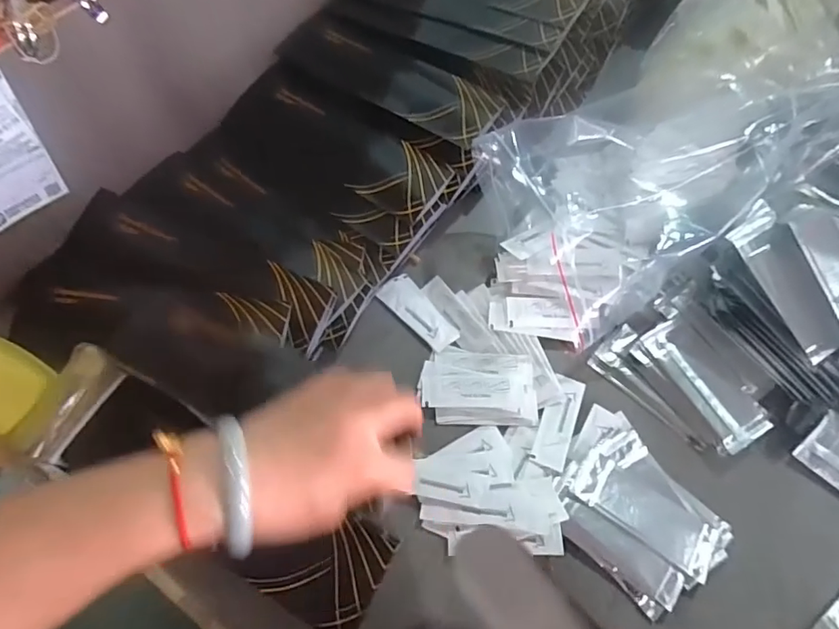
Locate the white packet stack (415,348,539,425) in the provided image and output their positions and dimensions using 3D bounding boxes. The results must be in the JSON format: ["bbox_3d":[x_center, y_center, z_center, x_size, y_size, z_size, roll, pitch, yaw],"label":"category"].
[{"bbox_3d":[0.056,0.067,0.484,0.105,0.016,0.071,1,66,0],"label":"white packet stack"}]

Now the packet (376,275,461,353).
[{"bbox_3d":[0.000,-0.002,0.522,0.038,0.004,0.091,-39,69,-18],"label":"packet"}]

